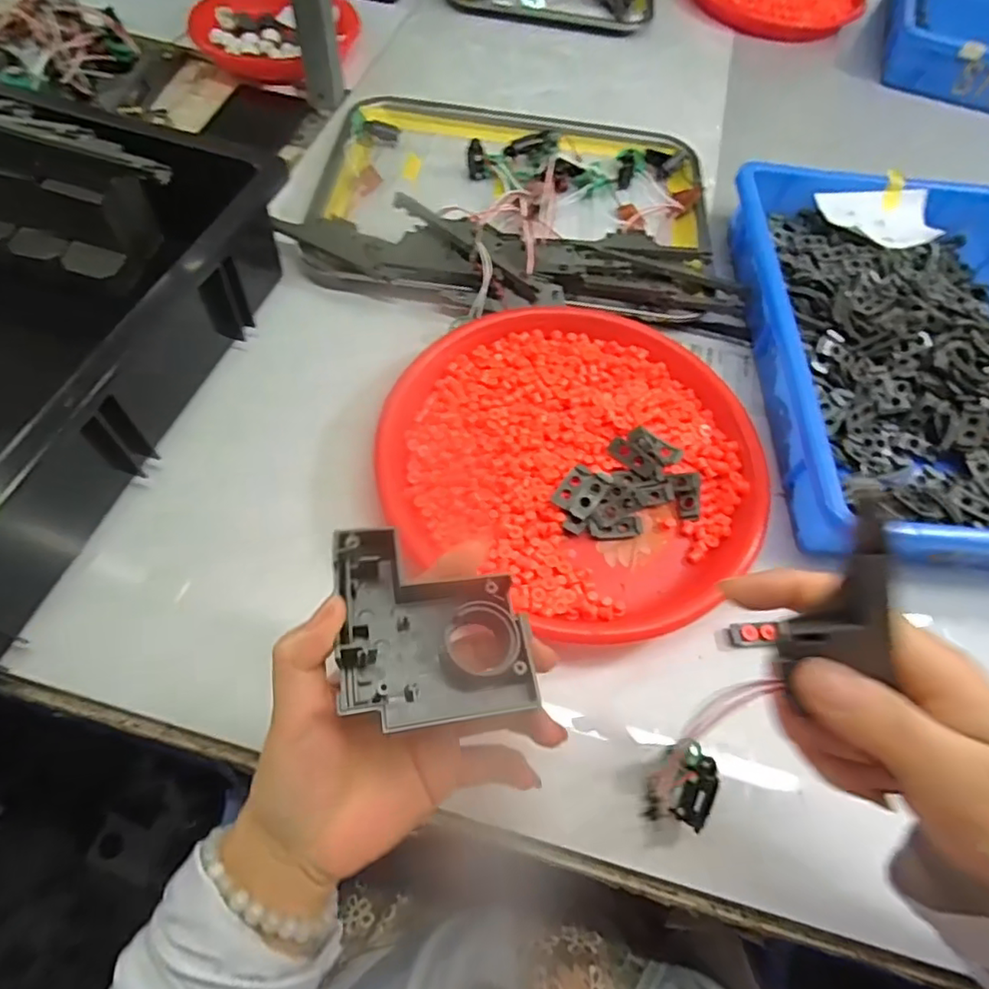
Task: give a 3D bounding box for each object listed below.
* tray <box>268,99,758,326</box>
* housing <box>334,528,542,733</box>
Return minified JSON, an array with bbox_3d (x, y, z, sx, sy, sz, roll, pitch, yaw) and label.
[{"bbox_3d":[0.028,-0.269,0.529,0.374,0.048,0.295,11,61,2],"label":"tray"},{"bbox_3d":[-0.026,0.053,0.246,0.076,0.027,0.078,-5,62,-7],"label":"housing"}]

